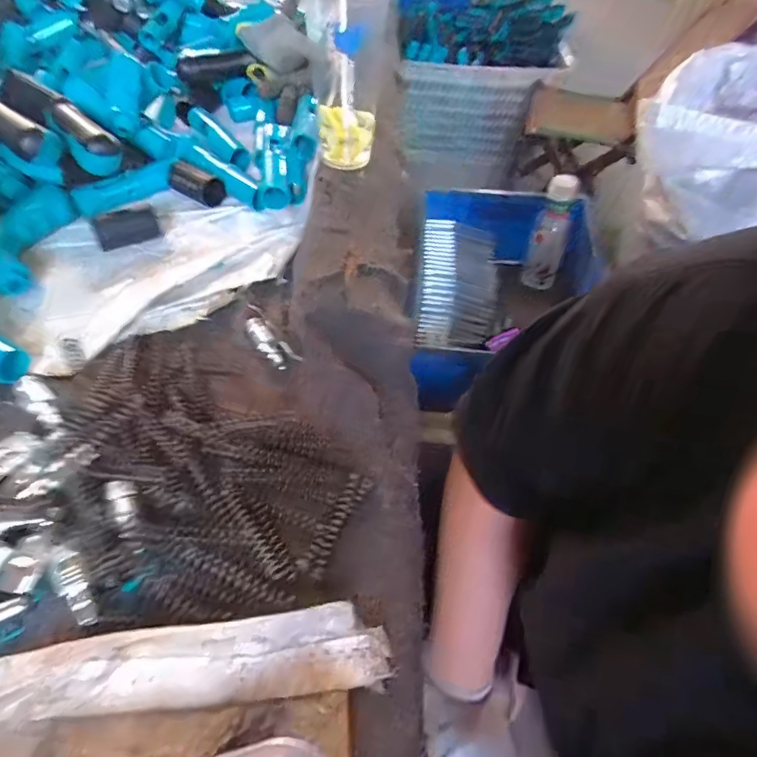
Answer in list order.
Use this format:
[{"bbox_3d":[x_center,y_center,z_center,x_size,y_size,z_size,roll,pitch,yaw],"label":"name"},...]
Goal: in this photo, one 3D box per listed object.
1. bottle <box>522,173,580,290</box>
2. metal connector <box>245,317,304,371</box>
[{"bbox_3d":[0.303,-0.248,0.878,0.063,0.208,0.061,11,33,7],"label":"bottle"},{"bbox_3d":[-0.090,-0.029,0.419,0.019,0.011,0.055,-35,63,-27],"label":"metal connector"}]

